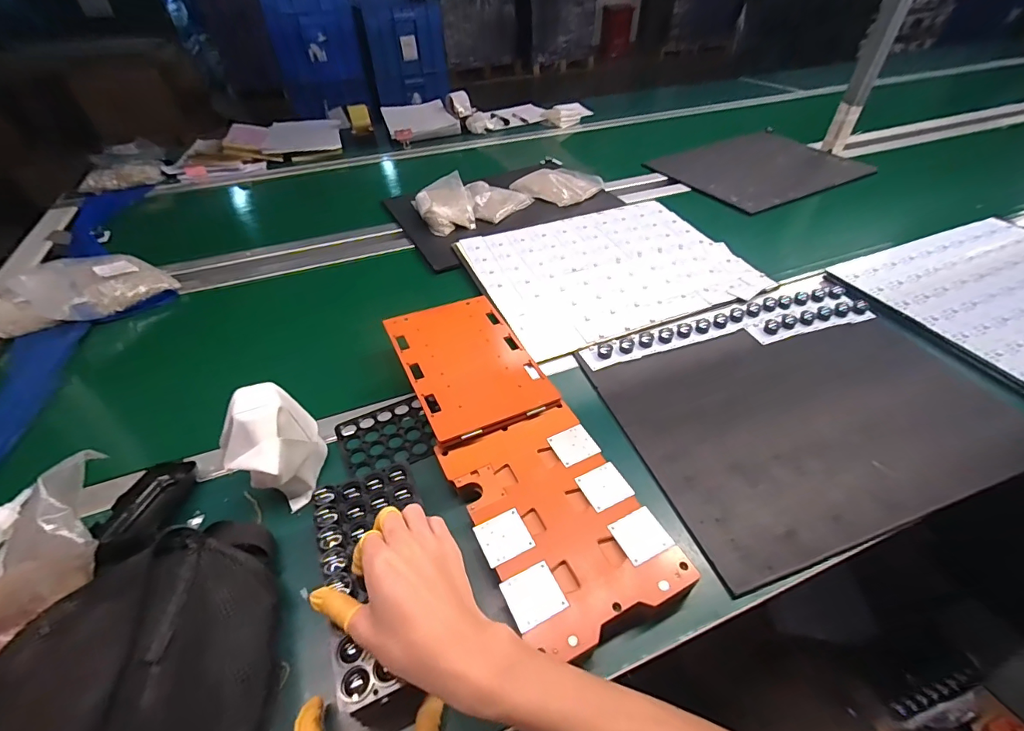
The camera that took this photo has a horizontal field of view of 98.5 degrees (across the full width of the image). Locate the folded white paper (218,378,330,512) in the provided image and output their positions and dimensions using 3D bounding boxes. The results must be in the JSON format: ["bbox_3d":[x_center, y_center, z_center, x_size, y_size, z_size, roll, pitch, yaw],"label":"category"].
[{"bbox_3d":[-0.250,0.092,0.477,0.091,0.119,0.091,-33,54,-27],"label":"folded white paper"}]

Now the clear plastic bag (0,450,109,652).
[{"bbox_3d":[-0.409,0.167,0.389,0.082,0.070,0.159,33,98,28],"label":"clear plastic bag"}]

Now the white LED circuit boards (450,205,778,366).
[{"bbox_3d":[0.175,-0.193,0.831,0.476,0.011,0.371,-15,48,-13],"label":"white LED circuit boards"}]

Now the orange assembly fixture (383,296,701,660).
[{"bbox_3d":[-0.005,0.081,0.527,0.162,0.055,0.451,-21,49,-18],"label":"orange assembly fixture"}]

